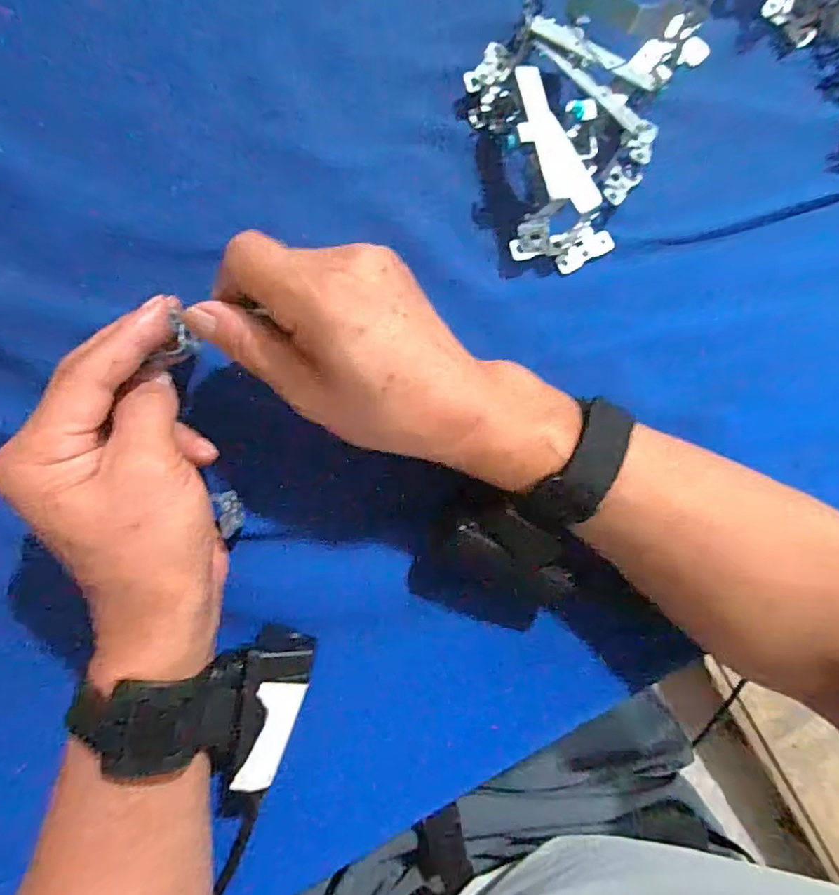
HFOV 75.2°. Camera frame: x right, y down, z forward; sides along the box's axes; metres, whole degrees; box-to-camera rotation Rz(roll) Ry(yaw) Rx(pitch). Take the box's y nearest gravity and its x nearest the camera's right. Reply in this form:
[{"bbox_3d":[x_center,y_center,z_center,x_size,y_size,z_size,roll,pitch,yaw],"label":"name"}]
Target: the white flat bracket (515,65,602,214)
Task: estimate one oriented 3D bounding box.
[{"bbox_3d":[0.065,-0.153,0.274,0.025,0.004,0.076,-29,95,-15],"label":"white flat bracket"}]

